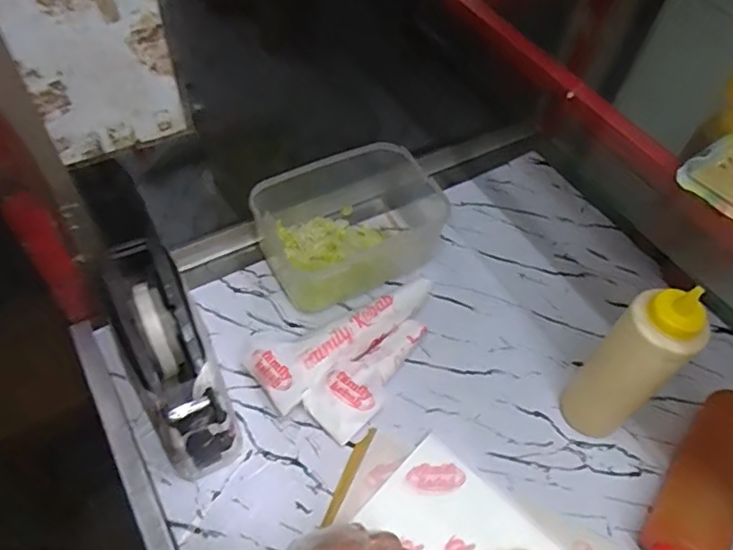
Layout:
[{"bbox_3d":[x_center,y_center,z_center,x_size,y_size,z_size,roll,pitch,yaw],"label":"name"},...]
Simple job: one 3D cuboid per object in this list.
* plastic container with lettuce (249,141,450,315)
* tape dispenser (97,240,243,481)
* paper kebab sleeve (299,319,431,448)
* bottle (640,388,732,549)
[{"bbox_3d":[-0.001,-0.062,0.651,0.228,0.084,0.133,-22,59,-20],"label":"plastic container with lettuce"},{"bbox_3d":[-0.183,0.072,0.520,0.073,0.107,0.204,-23,59,-21],"label":"tape dispenser"},{"bbox_3d":[0.009,0.097,0.565,0.059,0.025,0.147,40,60,22],"label":"paper kebab sleeve"},{"bbox_3d":[0.301,0.194,0.502,0.068,0.053,0.204,33,57,18],"label":"bottle"}]

